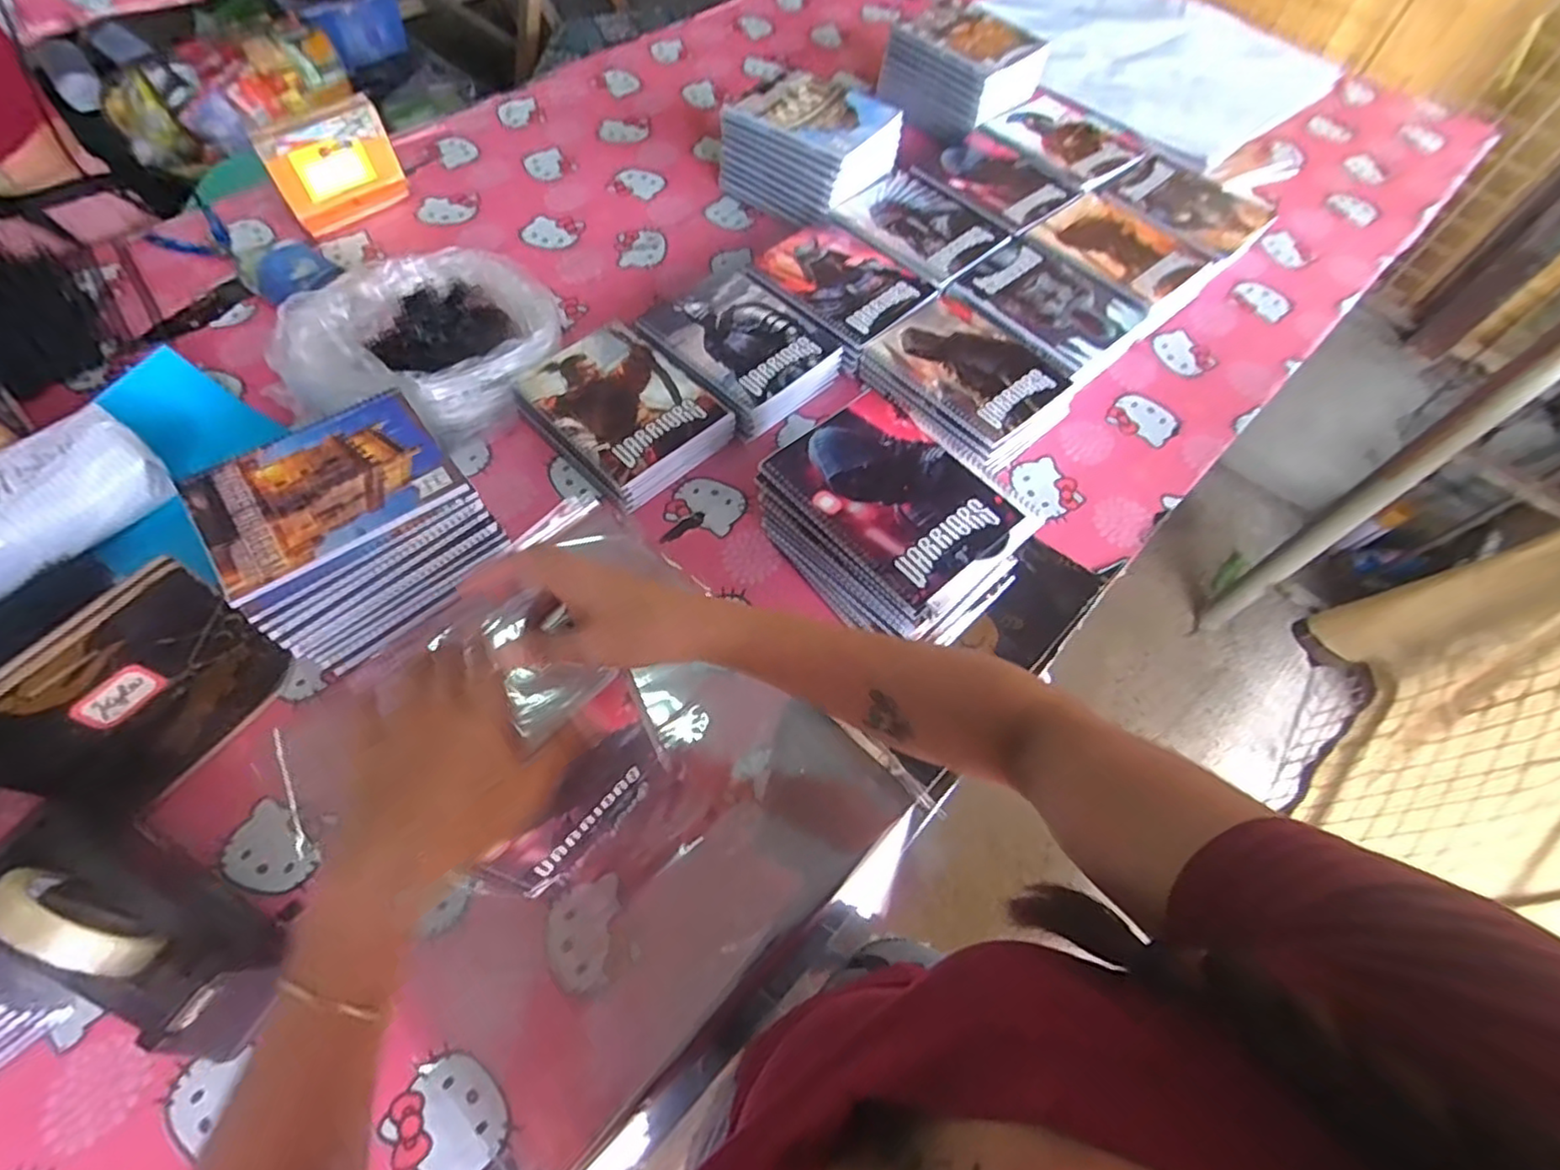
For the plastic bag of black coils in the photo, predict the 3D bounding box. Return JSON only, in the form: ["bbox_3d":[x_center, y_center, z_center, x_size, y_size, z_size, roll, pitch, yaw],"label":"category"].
[{"bbox_3d":[-0.397,-0.285,0.788,0.258,0.089,0.278,15,61,7],"label":"plastic bag of black coils"}]

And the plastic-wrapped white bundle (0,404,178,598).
[{"bbox_3d":[-0.745,-0.056,0.641,0.102,0.066,0.280,35,65,17],"label":"plastic-wrapped white bundle"}]

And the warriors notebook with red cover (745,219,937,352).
[{"bbox_3d":[0.078,-0.390,0.854,0.164,0.007,0.207,-38,70,-21],"label":"warriors notebook with red cover"}]

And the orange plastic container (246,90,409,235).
[{"bbox_3d":[-0.608,-0.573,0.928,0.048,0.116,0.161,40,67,19],"label":"orange plastic container"}]

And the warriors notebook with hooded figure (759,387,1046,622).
[{"bbox_3d":[0.109,-0.083,0.630,0.158,0.019,0.211,-37,69,-21],"label":"warriors notebook with hooded figure"}]

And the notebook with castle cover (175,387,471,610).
[{"bbox_3d":[-0.398,-0.086,0.592,0.196,0.010,0.148,-35,68,-20],"label":"notebook with castle cover"}]

